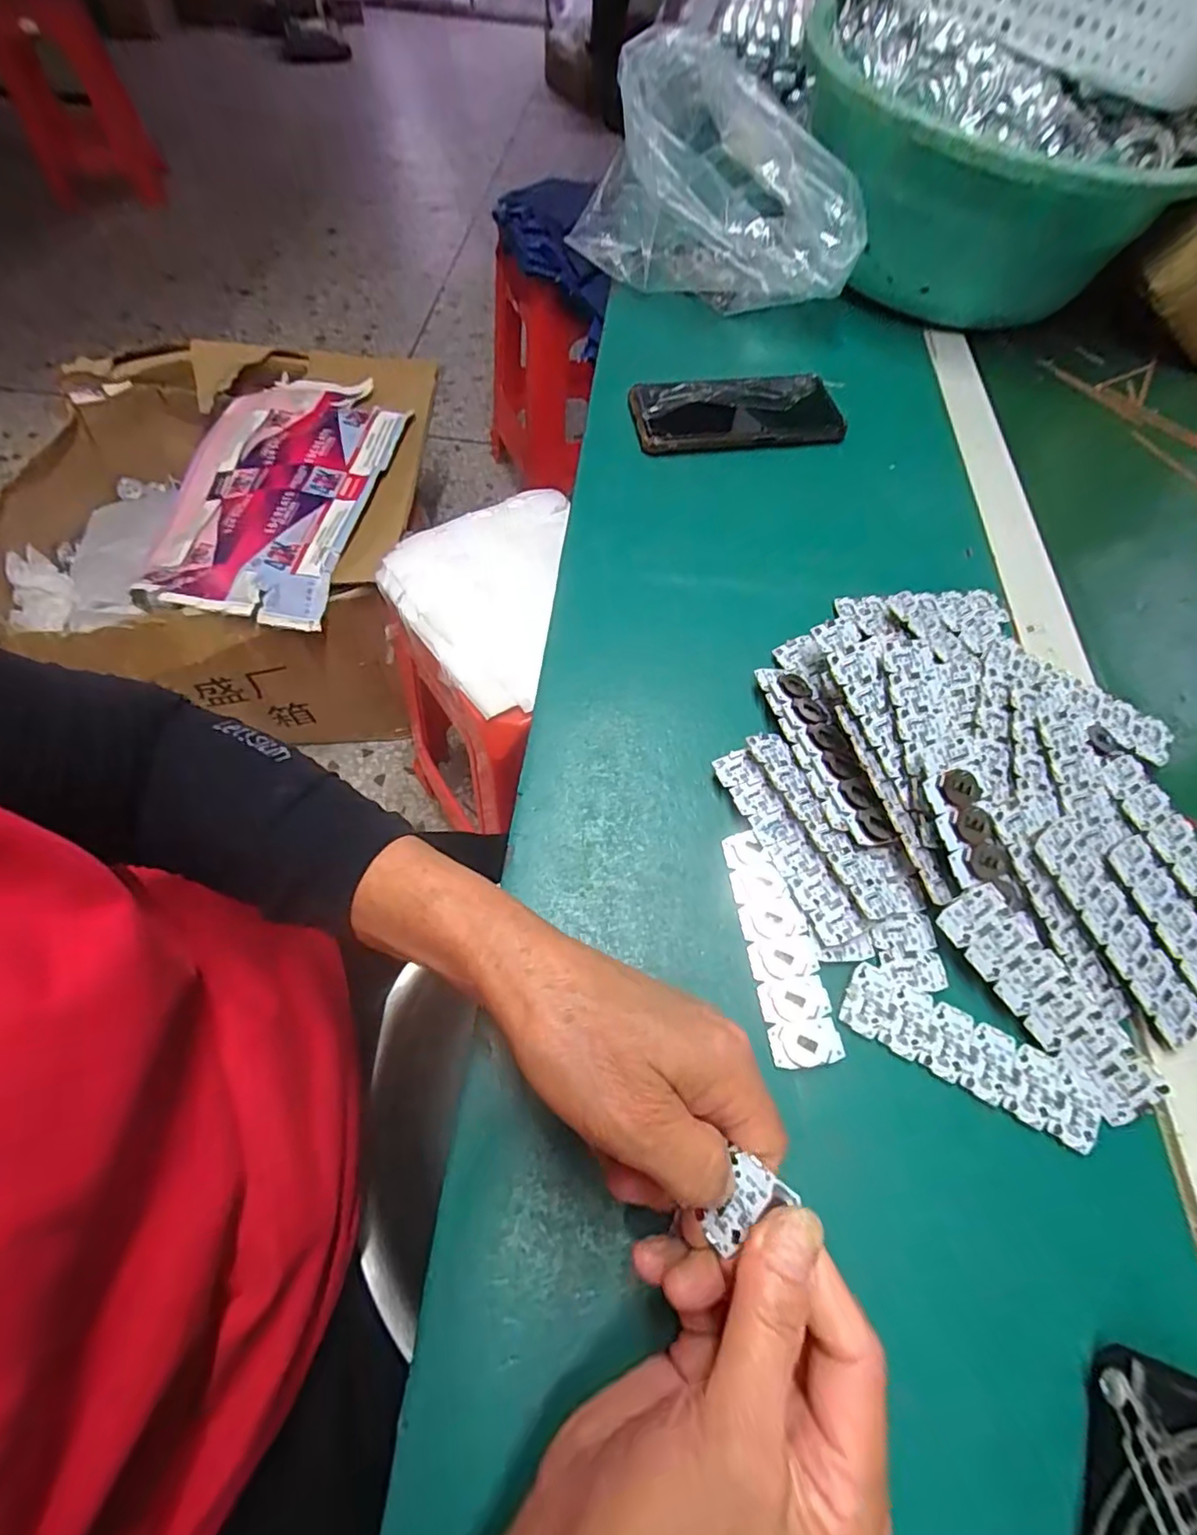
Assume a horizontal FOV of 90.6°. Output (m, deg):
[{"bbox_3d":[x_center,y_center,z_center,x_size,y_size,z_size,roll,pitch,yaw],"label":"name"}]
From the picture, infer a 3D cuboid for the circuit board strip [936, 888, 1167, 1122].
[{"bbox_3d":[0.196,0.102,0.259,0.031,0.004,0.106,-37,78,4],"label":"circuit board strip"}]

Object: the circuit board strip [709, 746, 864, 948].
[{"bbox_3d":[0.092,0.038,0.297,0.021,0.007,0.106,-22,65,-14],"label":"circuit board strip"}]

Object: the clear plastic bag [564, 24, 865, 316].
[{"bbox_3d":[0.095,-0.485,0.504,0.246,0.147,0.134,8,62,2],"label":"clear plastic bag"}]

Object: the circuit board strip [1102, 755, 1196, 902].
[{"bbox_3d":[0.290,0.043,0.292,0.030,0.004,0.107,-24,74,-17],"label":"circuit board strip"}]

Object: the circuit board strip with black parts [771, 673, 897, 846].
[{"bbox_3d":[0.123,-0.006,0.319,0.024,0.016,0.107,-13,63,-10],"label":"circuit board strip with black parts"}]

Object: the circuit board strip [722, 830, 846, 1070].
[{"bbox_3d":[0.084,0.080,0.276,0.029,0.006,0.105,-12,62,7],"label":"circuit board strip"}]

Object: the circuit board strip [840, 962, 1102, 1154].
[{"bbox_3d":[0.161,0.124,0.258,0.105,0.006,0.029,26,63,11],"label":"circuit board strip"}]

